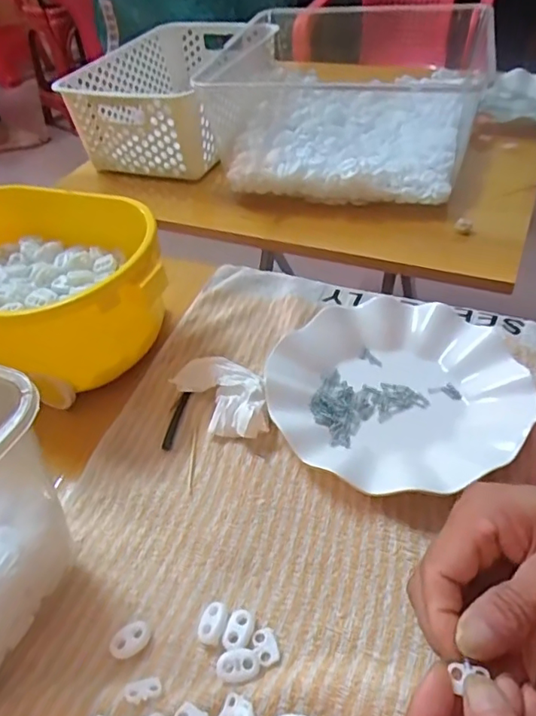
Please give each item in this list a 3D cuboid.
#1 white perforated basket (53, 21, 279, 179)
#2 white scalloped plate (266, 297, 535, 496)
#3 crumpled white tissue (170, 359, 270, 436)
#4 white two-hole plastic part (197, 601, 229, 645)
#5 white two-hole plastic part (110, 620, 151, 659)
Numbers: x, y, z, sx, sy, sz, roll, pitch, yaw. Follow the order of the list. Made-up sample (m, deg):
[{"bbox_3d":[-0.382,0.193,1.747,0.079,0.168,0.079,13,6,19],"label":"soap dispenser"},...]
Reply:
[{"bbox_3d":[-0.125,-0.372,0.773,0.207,0.105,0.307,11,46,18],"label":"white perforated basket"},{"bbox_3d":[0.096,0.021,0.404,0.183,0.034,0.176,-4,44,3],"label":"white scalloped plate"},{"bbox_3d":[-0.031,0.029,0.410,0.052,0.024,0.083,-26,47,-19],"label":"crumpled white tissue"},{"bbox_3d":[-0.030,0.148,0.304,0.015,0.010,0.021,9,46,16],"label":"white two-hole plastic part"},{"bbox_3d":[-0.076,0.156,0.301,0.022,0.006,0.015,-22,45,-15],"label":"white two-hole plastic part"}]

